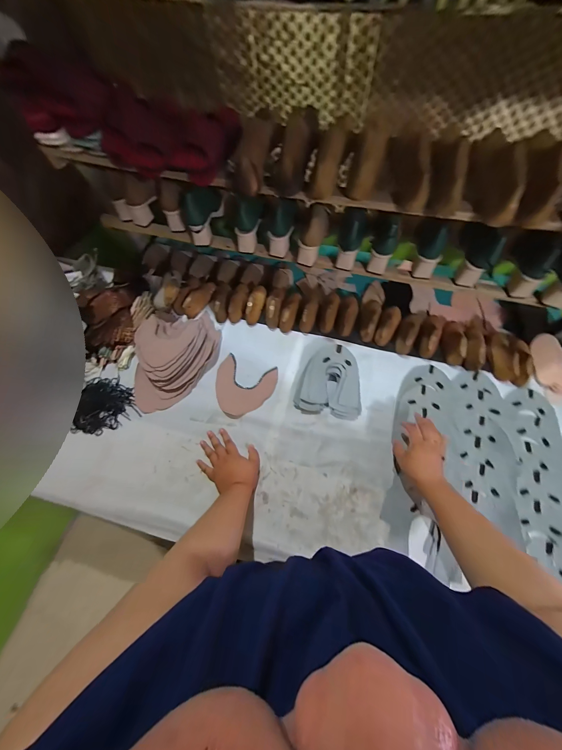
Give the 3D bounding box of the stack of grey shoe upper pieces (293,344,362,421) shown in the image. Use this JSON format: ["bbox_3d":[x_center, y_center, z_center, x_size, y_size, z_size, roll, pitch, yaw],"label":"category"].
[{"bbox_3d":[0.129,0.012,0.695,0.161,0.049,0.182,7,67,6],"label":"stack of grey shoe upper pieces"}]

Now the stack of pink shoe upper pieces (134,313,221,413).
[{"bbox_3d":[-0.293,-0.051,0.743,0.233,0.045,0.294,-3,66,2],"label":"stack of pink shoe upper pieces"}]

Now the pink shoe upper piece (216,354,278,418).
[{"bbox_3d":[-0.103,0.037,0.720,0.159,0.004,0.159,18,72,6],"label":"pink shoe upper piece"}]

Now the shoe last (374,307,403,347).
[{"bbox_3d":[0.304,-0.144,0.750,0.052,0.052,0.135,28,71,14],"label":"shoe last"}]

